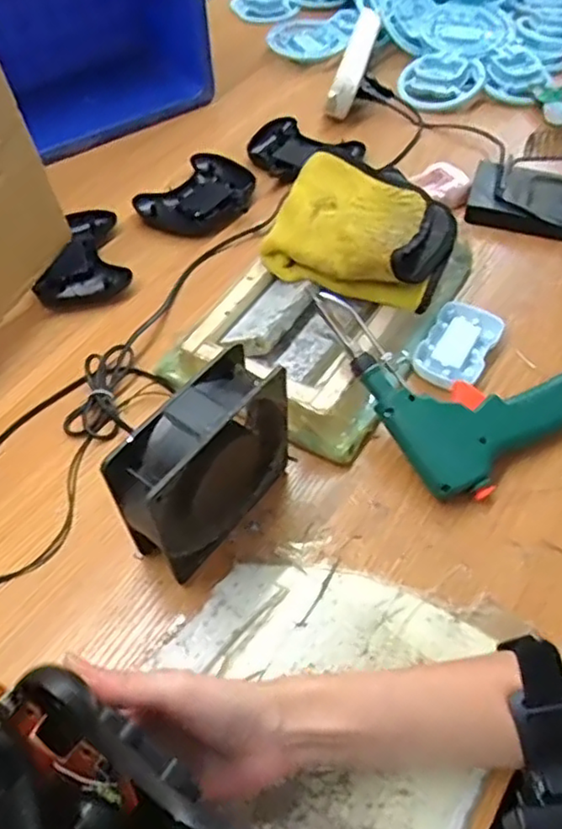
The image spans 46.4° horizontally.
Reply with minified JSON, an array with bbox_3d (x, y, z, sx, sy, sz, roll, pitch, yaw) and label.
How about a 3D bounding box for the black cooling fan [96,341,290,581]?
[{"bbox_3d":[-0.045,0.034,0.424,0.044,0.120,0.129,31,59,20],"label":"black cooling fan"}]

